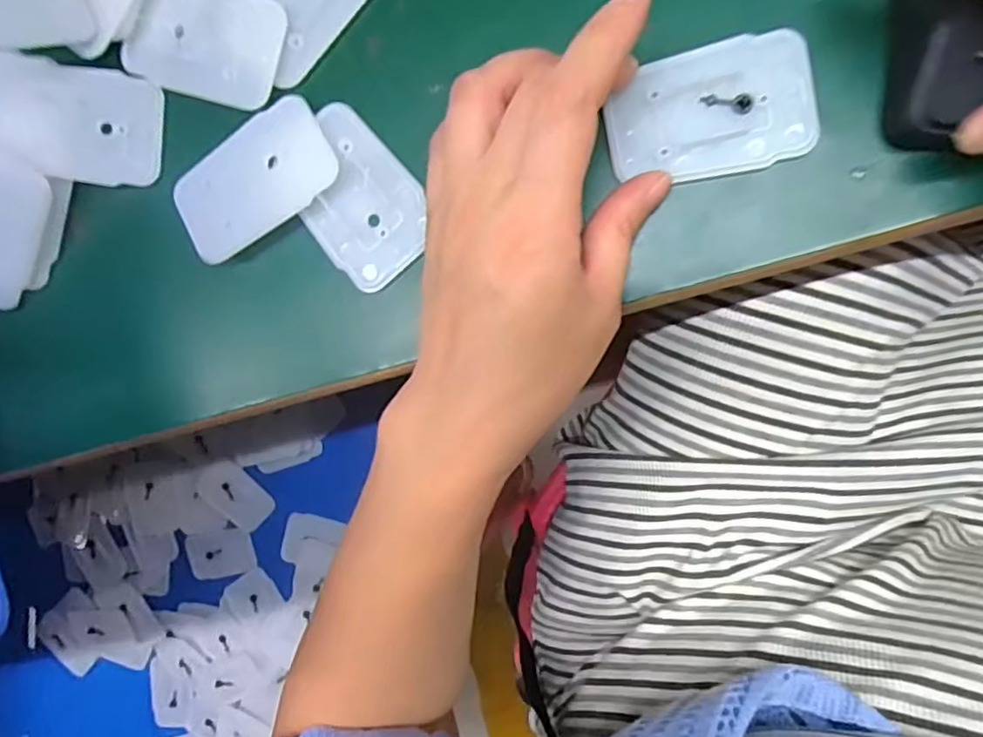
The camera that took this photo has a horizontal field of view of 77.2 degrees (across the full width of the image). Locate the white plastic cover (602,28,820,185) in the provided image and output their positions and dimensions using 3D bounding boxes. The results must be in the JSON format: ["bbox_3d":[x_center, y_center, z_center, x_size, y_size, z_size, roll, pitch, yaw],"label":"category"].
[{"bbox_3d":[0.077,-0.091,0.218,0.069,0.008,0.043,-10,87,8],"label":"white plastic cover"}]

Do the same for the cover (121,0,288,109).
[{"bbox_3d":[-0.115,-0.133,0.246,0.064,0.005,0.044,21,98,6],"label":"cover"}]

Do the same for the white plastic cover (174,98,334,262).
[{"bbox_3d":[-0.096,-0.076,0.245,0.068,0.004,0.041,-31,90,10],"label":"white plastic cover"}]

